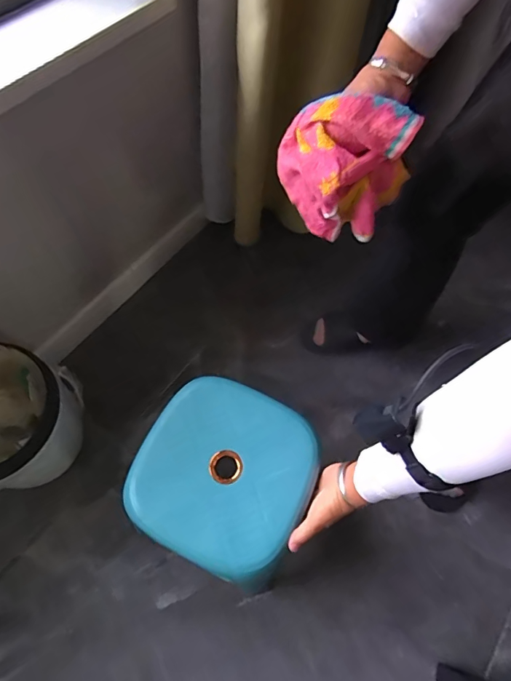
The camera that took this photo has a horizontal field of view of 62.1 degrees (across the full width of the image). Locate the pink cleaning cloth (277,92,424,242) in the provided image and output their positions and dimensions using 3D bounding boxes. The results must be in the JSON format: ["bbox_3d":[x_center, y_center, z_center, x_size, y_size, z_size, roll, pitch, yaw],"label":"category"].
[{"bbox_3d":[0.105,-0.208,0.531,0.153,0.163,0.081,19,65,6],"label":"pink cleaning cloth"}]

